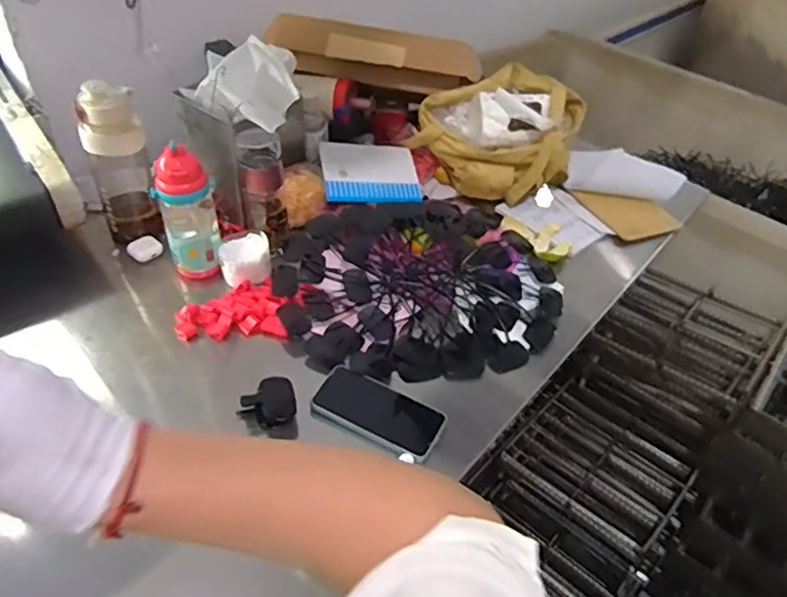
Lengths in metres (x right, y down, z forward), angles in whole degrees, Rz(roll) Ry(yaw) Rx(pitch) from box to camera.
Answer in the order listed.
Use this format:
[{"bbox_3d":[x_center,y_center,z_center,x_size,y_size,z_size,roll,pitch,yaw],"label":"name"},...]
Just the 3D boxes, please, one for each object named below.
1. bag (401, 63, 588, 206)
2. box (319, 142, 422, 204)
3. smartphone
[{"bbox_3d":[0.185,-0.288,1.123,0.234,0.170,0.227,36,51,29],"label":"bag"},{"bbox_3d":[-0.038,-0.216,1.069,0.166,0.046,0.122,-5,44,-11],"label":"box"},{"bbox_3d":[-0.019,0.140,0.775,0.157,0.014,0.077,19,45,15],"label":"smartphone"}]

